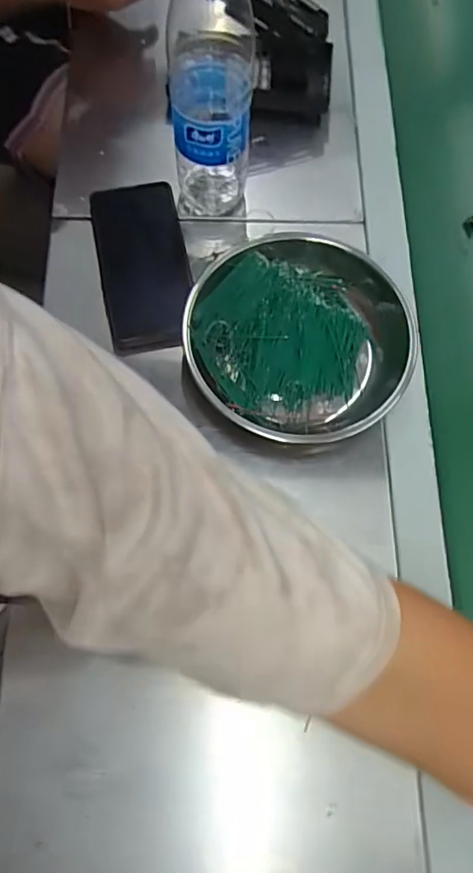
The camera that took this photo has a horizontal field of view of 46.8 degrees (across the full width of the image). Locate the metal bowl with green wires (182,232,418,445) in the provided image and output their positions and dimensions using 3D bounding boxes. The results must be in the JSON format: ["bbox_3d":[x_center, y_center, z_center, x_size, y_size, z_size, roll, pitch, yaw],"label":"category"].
[{"bbox_3d":[0.055,-0.084,0.471,0.188,0.051,0.182,1,73,-2],"label":"metal bowl with green wires"}]

